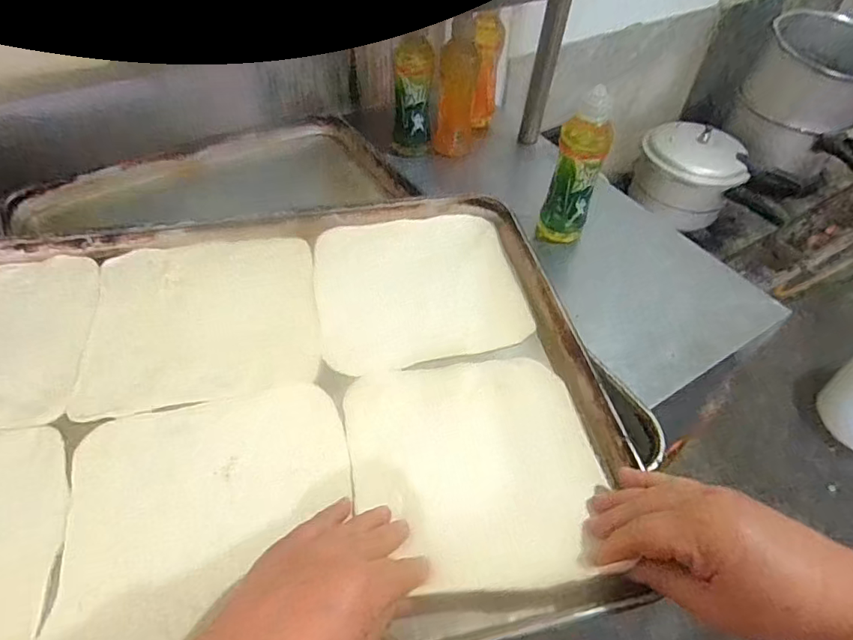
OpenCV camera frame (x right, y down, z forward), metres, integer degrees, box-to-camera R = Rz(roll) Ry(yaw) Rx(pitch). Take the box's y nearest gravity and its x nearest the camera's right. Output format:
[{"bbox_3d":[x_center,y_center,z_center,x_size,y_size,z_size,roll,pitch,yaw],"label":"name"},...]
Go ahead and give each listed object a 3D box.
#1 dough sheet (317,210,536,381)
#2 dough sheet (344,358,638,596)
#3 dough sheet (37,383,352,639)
[{"bbox_3d":[-0.008,-0.034,0.502,0.187,0.012,0.172,-8,50,-11],"label":"dough sheet"},{"bbox_3d":[0.036,0.103,0.388,0.177,0.019,0.173,-4,49,-8],"label":"dough sheet"},{"bbox_3d":[-0.146,0.130,0.357,0.187,0.010,0.175,-9,50,-12],"label":"dough sheet"}]

